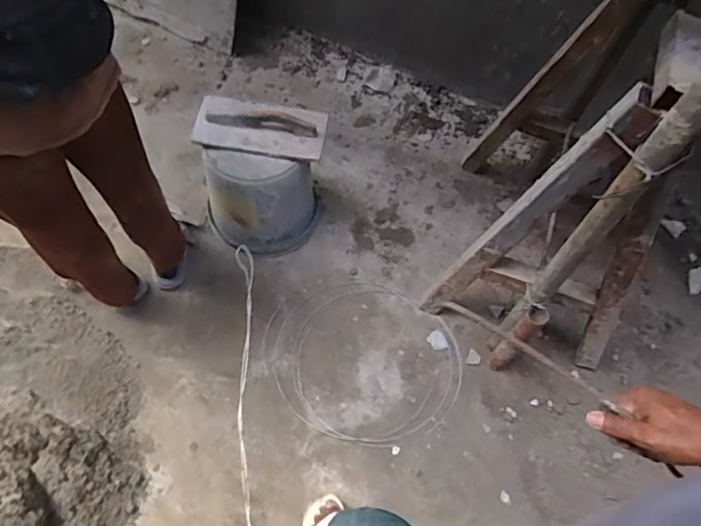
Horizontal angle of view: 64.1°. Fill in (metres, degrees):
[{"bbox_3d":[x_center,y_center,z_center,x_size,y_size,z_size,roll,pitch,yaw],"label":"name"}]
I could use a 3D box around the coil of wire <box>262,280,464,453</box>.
[{"bbox_3d":[0.032,0.236,1.445,0.512,0.024,0.433,18,62,6],"label":"coil of wire"}]

